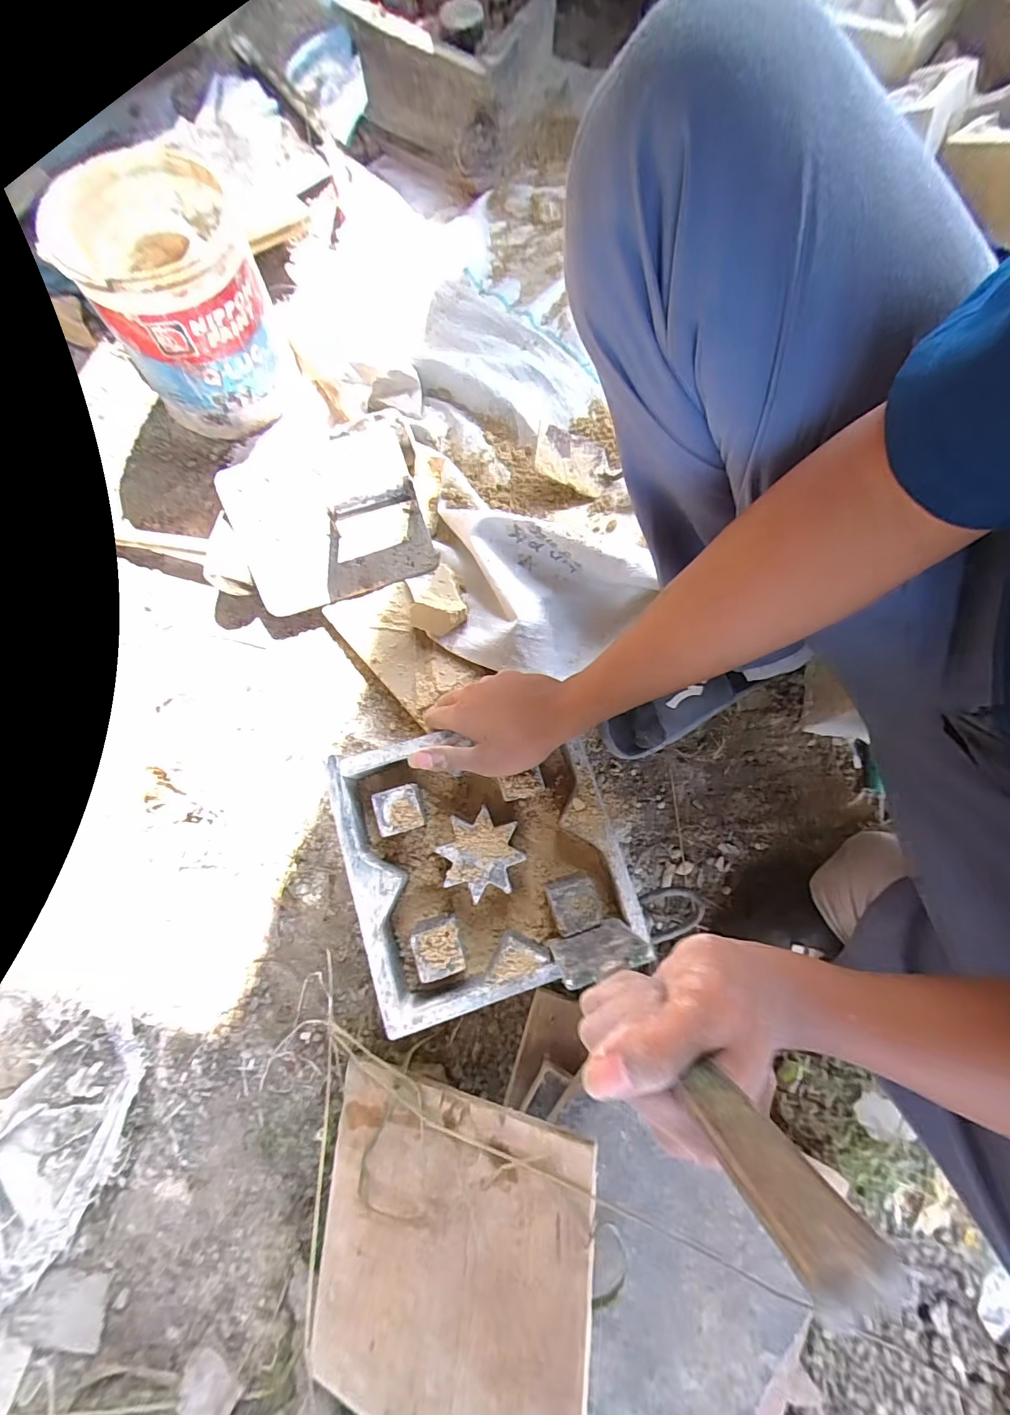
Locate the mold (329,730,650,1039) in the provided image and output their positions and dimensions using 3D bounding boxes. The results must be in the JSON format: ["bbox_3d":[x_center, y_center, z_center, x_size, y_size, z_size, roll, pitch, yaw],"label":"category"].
[{"bbox_3d":[-0.018,0.129,0.433,0.222,0.056,0.224,-16,74,-4],"label":"mold"}]

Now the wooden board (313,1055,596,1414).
[{"bbox_3d":[-0.049,0.464,0.403,0.245,0.012,0.241,-4,72,26],"label":"wooden board"}]

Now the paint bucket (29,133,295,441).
[{"bbox_3d":[-0.350,-0.446,0.563,0.158,0.188,0.157,0,80,0],"label":"paint bucket"}]

